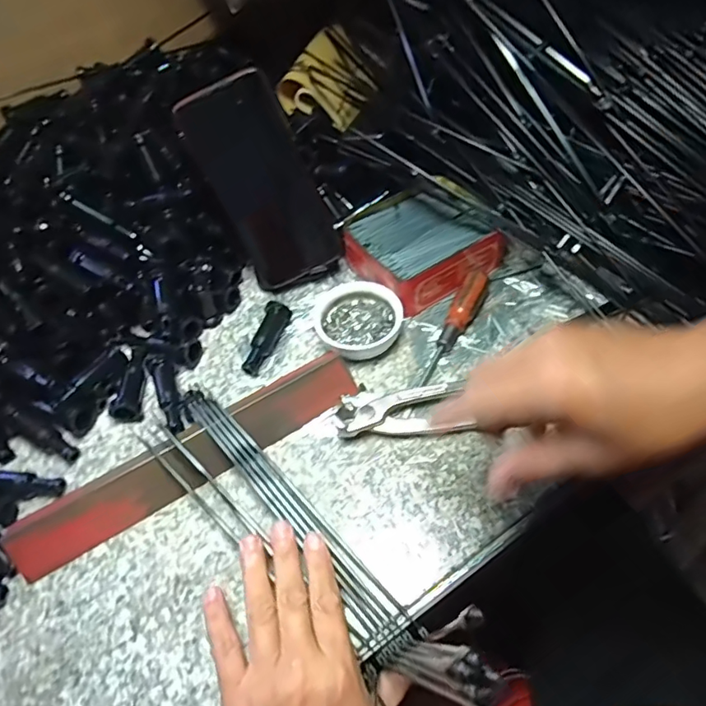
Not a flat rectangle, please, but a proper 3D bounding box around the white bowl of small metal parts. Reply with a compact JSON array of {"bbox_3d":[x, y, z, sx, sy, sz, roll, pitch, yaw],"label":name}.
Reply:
[{"bbox_3d":[0.004,-0.027,0.442,0.071,0.024,0.065,-3,53,4],"label":"white bowl of small metal parts"}]

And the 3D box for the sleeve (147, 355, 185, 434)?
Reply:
[{"bbox_3d":[-0.146,0.032,0.416,0.017,0.015,0.069,-22,54,-10],"label":"sleeve"}]

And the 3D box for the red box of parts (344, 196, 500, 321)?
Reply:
[{"bbox_3d":[0.059,-0.095,0.478,0.111,0.041,0.102,-30,56,-16],"label":"red box of parts"}]

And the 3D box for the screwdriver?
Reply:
[{"bbox_3d":[0.084,-0.022,0.436,0.019,0.022,0.115,22,58,21],"label":"screwdriver"}]

